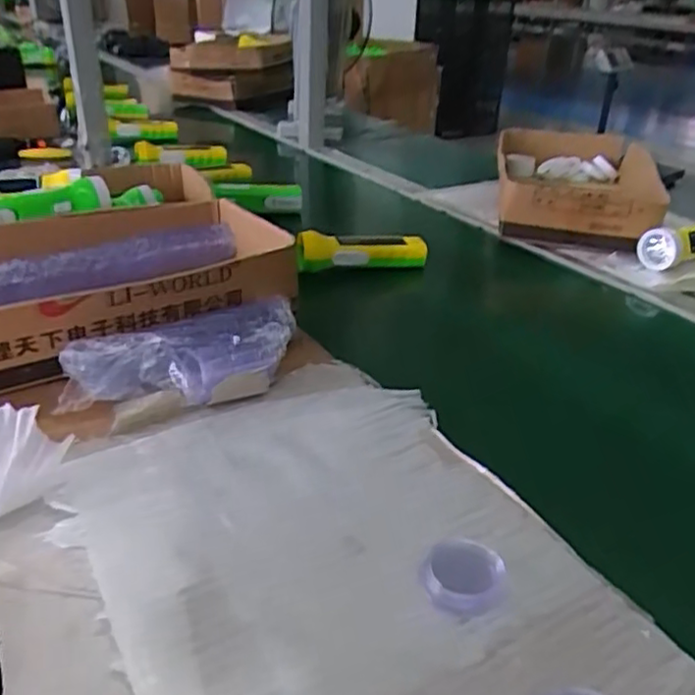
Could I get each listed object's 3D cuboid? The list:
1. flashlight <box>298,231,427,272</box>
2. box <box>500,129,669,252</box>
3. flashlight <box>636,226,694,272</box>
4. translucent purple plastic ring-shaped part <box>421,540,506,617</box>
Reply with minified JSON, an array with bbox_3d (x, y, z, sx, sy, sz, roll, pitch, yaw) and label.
[{"bbox_3d":[0.018,-0.121,0.843,0.162,0.043,0.039,-5,31,-12],"label":"flashlight"},{"bbox_3d":[0.357,-0.265,1.049,0.240,0.080,0.439,8,31,11],"label":"box"},{"bbox_3d":[0.450,-0.140,0.876,0.168,0.046,0.044,-16,35,-27],"label":"flashlight"},{"bbox_3d":[0.069,0.138,0.407,0.048,0.014,0.046,1,31,-1],"label":"translucent purple plastic ring-shaped part"}]

